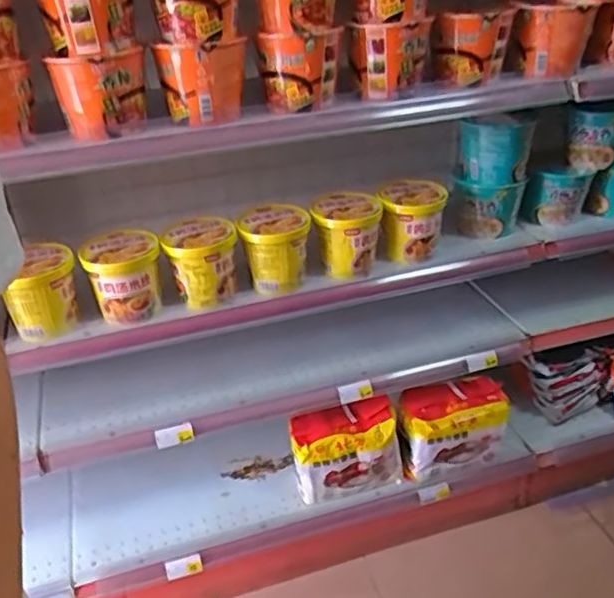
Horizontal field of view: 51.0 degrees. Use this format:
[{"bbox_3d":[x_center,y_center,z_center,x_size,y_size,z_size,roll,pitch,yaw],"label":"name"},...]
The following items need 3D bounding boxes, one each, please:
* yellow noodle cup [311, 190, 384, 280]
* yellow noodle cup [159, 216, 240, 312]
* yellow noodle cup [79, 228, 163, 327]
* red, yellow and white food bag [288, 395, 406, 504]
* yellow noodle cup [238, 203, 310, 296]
[{"bbox_3d":[0.066,-0.103,1.042,0.103,0.112,0.094,-3,31,2],"label":"yellow noodle cup"},{"bbox_3d":[-0.159,-0.055,0.989,0.103,0.114,0.089,-9,31,-9],"label":"yellow noodle cup"},{"bbox_3d":[-0.270,-0.039,0.968,0.099,0.121,0.112,-9,31,-9],"label":"yellow noodle cup"},{"bbox_3d":[0.070,0.278,1.191,0.191,0.162,0.088,-10,31,-11],"label":"red, yellow and white food bag"},{"bbox_3d":[-0.047,-0.078,1.010,0.105,0.109,0.098,-3,31,2],"label":"yellow noodle cup"}]

